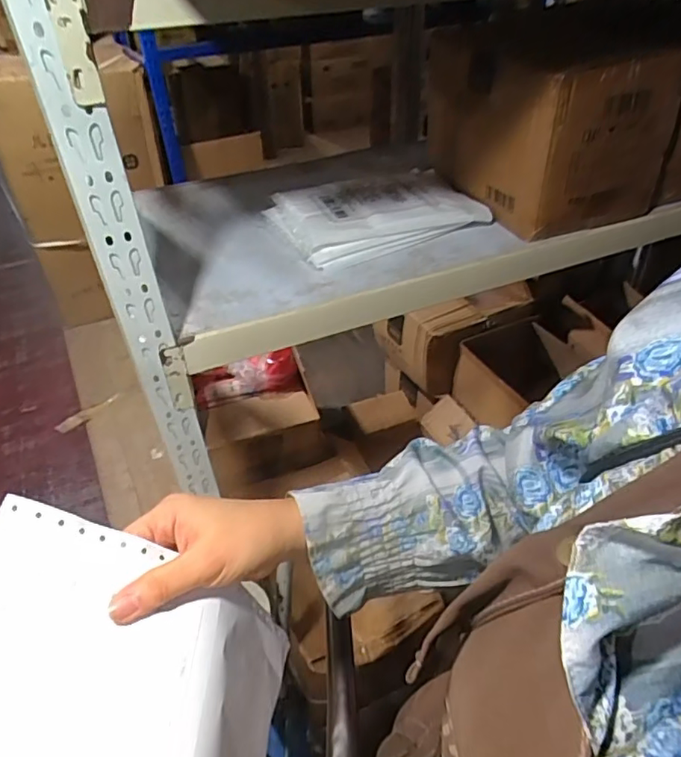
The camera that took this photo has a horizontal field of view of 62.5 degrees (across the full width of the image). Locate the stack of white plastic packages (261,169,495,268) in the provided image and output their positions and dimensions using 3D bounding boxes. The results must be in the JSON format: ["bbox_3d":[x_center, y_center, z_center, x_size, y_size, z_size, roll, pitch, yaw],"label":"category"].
[{"bbox_3d":[0.052,-0.264,0.870,0.297,0.041,0.204,-19,41,-18],"label":"stack of white plastic packages"}]

